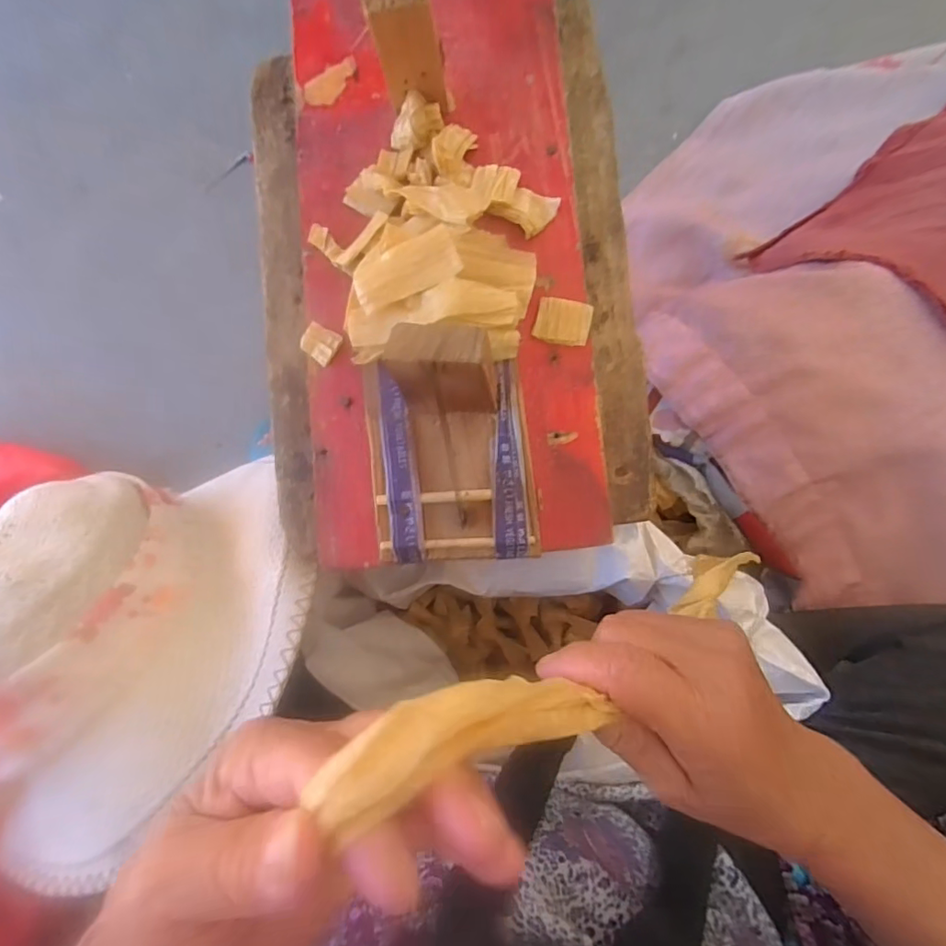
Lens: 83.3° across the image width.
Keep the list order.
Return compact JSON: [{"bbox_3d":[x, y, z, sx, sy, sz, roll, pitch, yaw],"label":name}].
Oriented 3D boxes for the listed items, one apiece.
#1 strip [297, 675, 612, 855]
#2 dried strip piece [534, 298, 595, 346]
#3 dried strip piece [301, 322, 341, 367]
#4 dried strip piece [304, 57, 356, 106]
[{"bbox_3d":[0.007,0.079,0.171,0.015,0.115,0.030,0,84,46],"label":"strip"},{"bbox_3d":[0.052,-0.087,0.305,0.031,0.004,0.025,13,86,6],"label":"dried strip piece"},{"bbox_3d":[-0.092,-0.078,0.317,0.023,0.004,0.020,32,88,7],"label":"dried strip piece"},{"bbox_3d":[-0.090,-0.250,0.340,0.037,0.004,0.022,-25,83,2],"label":"dried strip piece"}]

